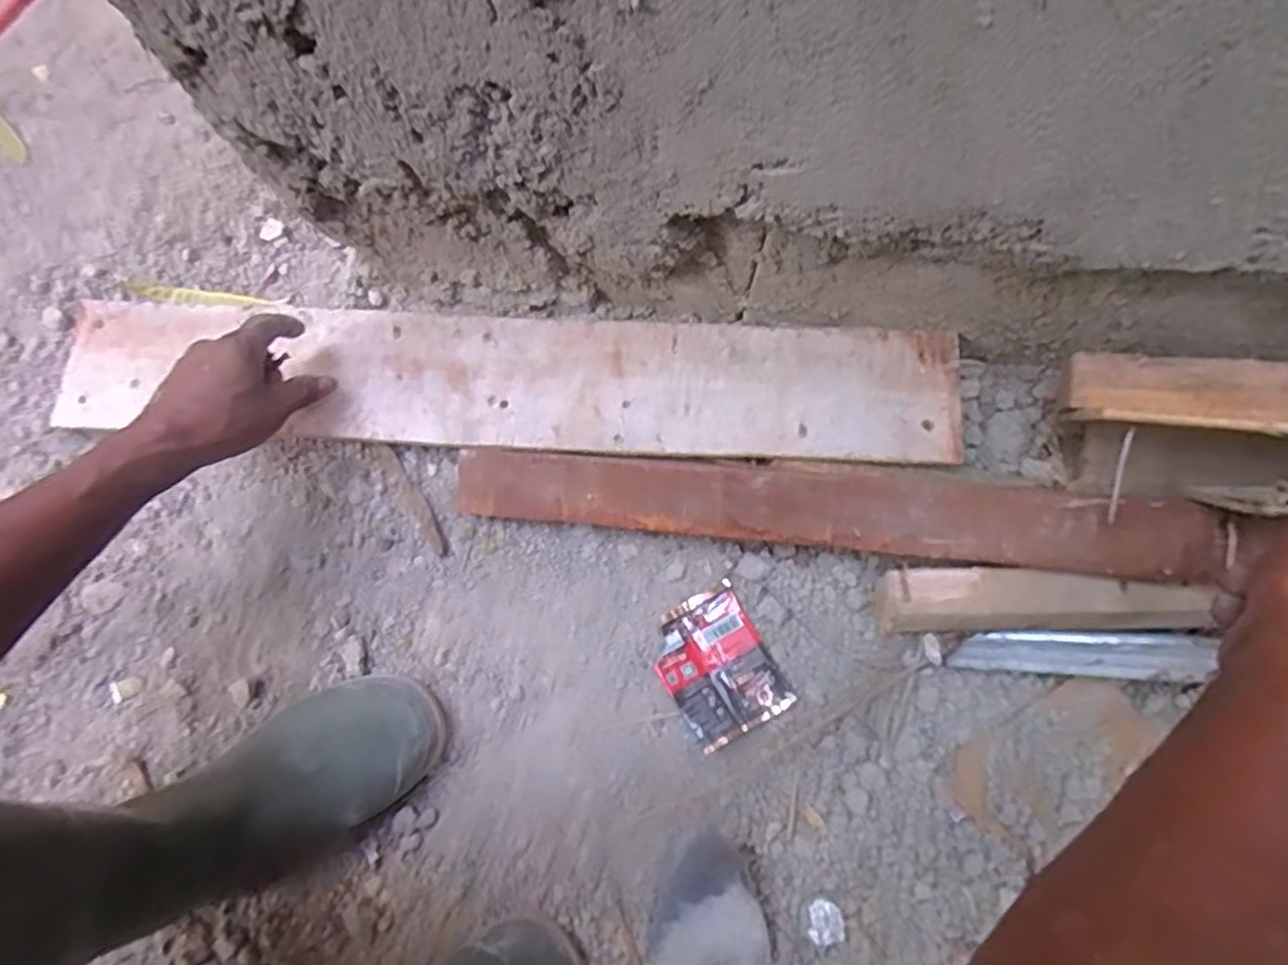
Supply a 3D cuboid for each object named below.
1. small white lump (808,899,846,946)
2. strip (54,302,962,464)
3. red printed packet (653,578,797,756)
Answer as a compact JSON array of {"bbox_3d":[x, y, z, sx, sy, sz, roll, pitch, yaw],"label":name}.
[{"bbox_3d":[0.138,0.332,0.530,0.026,0.006,0.030,5,78,2],"label":"small white lump"},{"bbox_3d":[-0.121,-0.086,0.585,0.736,0.020,0.113,3,78,4],"label":"strip"},{"bbox_3d":[0.058,0.150,0.576,0.086,0.017,0.111,-30,79,-6],"label":"red printed packet"}]

